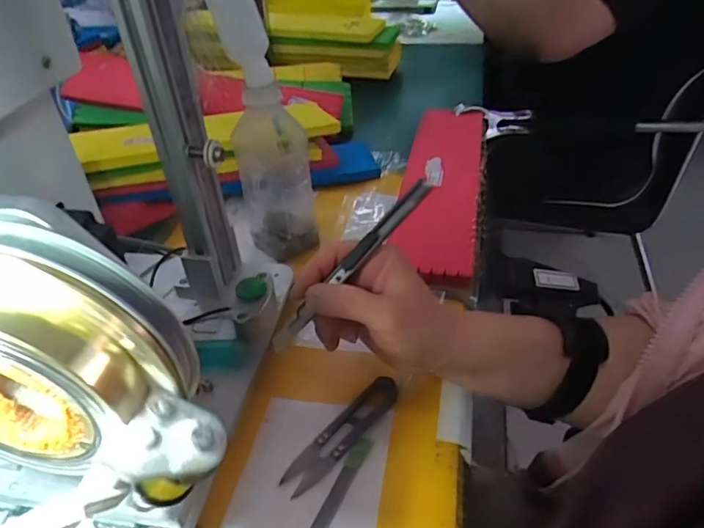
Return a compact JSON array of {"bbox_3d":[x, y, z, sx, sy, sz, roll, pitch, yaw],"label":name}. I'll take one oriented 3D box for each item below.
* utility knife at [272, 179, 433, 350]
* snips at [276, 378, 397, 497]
[{"bbox_3d":[-0.001,0.002,0.333,0.139,0.012,0.010,-47,48,3],"label":"utility knife"},{"bbox_3d":[-0.005,0.111,0.353,0.021,0.006,0.101,28,48,31],"label":"snips"}]

